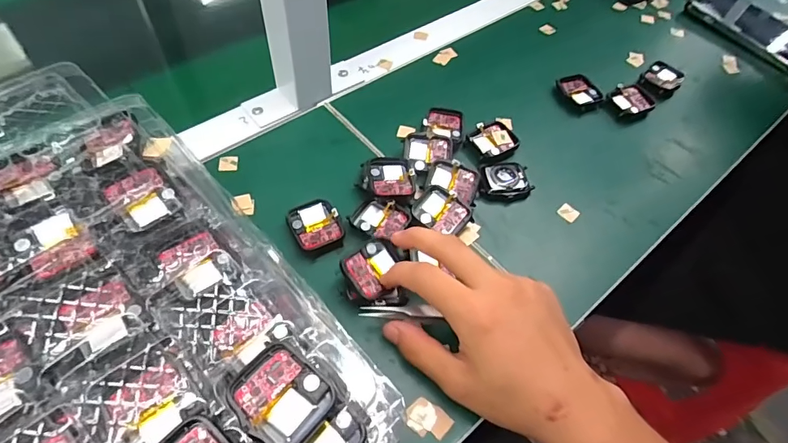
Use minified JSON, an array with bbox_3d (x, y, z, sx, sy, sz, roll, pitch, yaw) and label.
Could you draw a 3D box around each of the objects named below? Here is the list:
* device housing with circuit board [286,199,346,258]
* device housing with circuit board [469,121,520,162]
[{"bbox_3d":[-0.061,0.004,0.355,0.038,0.011,0.043,-20,59,-17],"label":"device housing with circuit board"},{"bbox_3d":[0.093,-0.075,0.421,0.041,0.012,0.038,-24,60,-19],"label":"device housing with circuit board"}]

